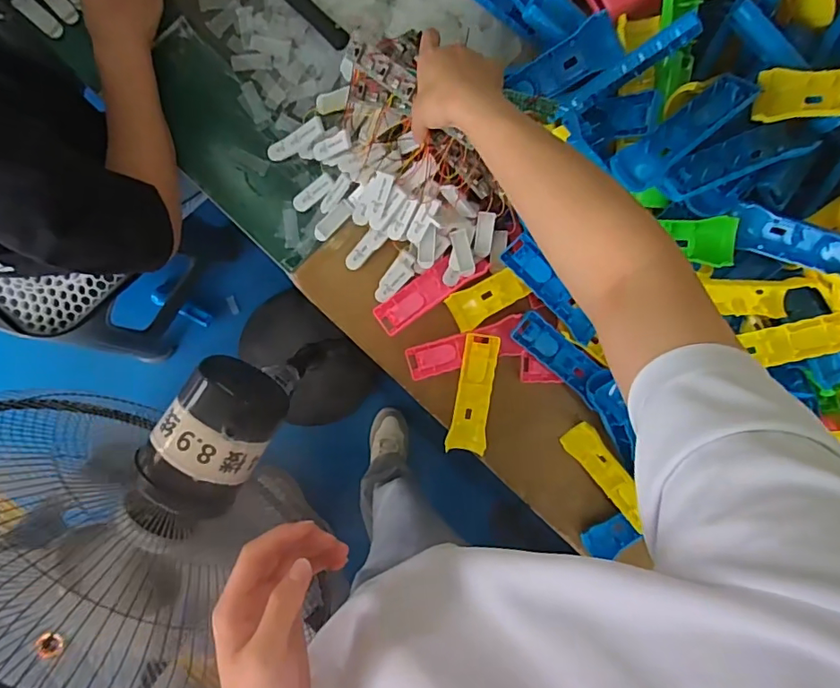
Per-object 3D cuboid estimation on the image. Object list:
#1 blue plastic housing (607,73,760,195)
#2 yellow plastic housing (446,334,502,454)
[{"bbox_3d":[0.270,-0.218,0.532,0.164,0.015,0.046,-39,69,-1],"label":"blue plastic housing"},{"bbox_3d":[0.071,0.065,0.669,0.047,0.023,0.152,9,90,-9],"label":"yellow plastic housing"}]

